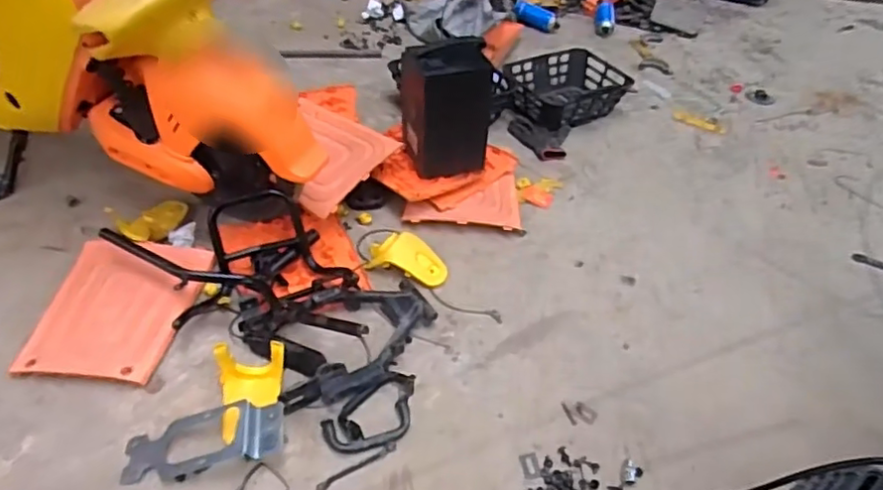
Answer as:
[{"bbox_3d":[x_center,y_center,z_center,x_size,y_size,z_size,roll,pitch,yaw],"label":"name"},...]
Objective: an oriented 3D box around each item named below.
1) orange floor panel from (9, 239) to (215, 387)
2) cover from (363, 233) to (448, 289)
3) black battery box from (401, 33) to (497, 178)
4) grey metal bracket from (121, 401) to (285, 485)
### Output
[{"bbox_3d":[-0.612,0.105,1.188,0.265,0.049,0.322,2,43,-2],"label":"orange floor panel"},{"bbox_3d":[-0.077,0.024,1.314,0.184,0.056,0.090,17,45,13],"label":"cover"},{"bbox_3d":[0.008,-0.326,1.426,0.168,0.280,0.180,-12,44,-17],"label":"black battery box"},{"bbox_3d":[-0.374,0.315,0.999,0.244,0.040,0.107,-13,45,1],"label":"grey metal bracket"}]

